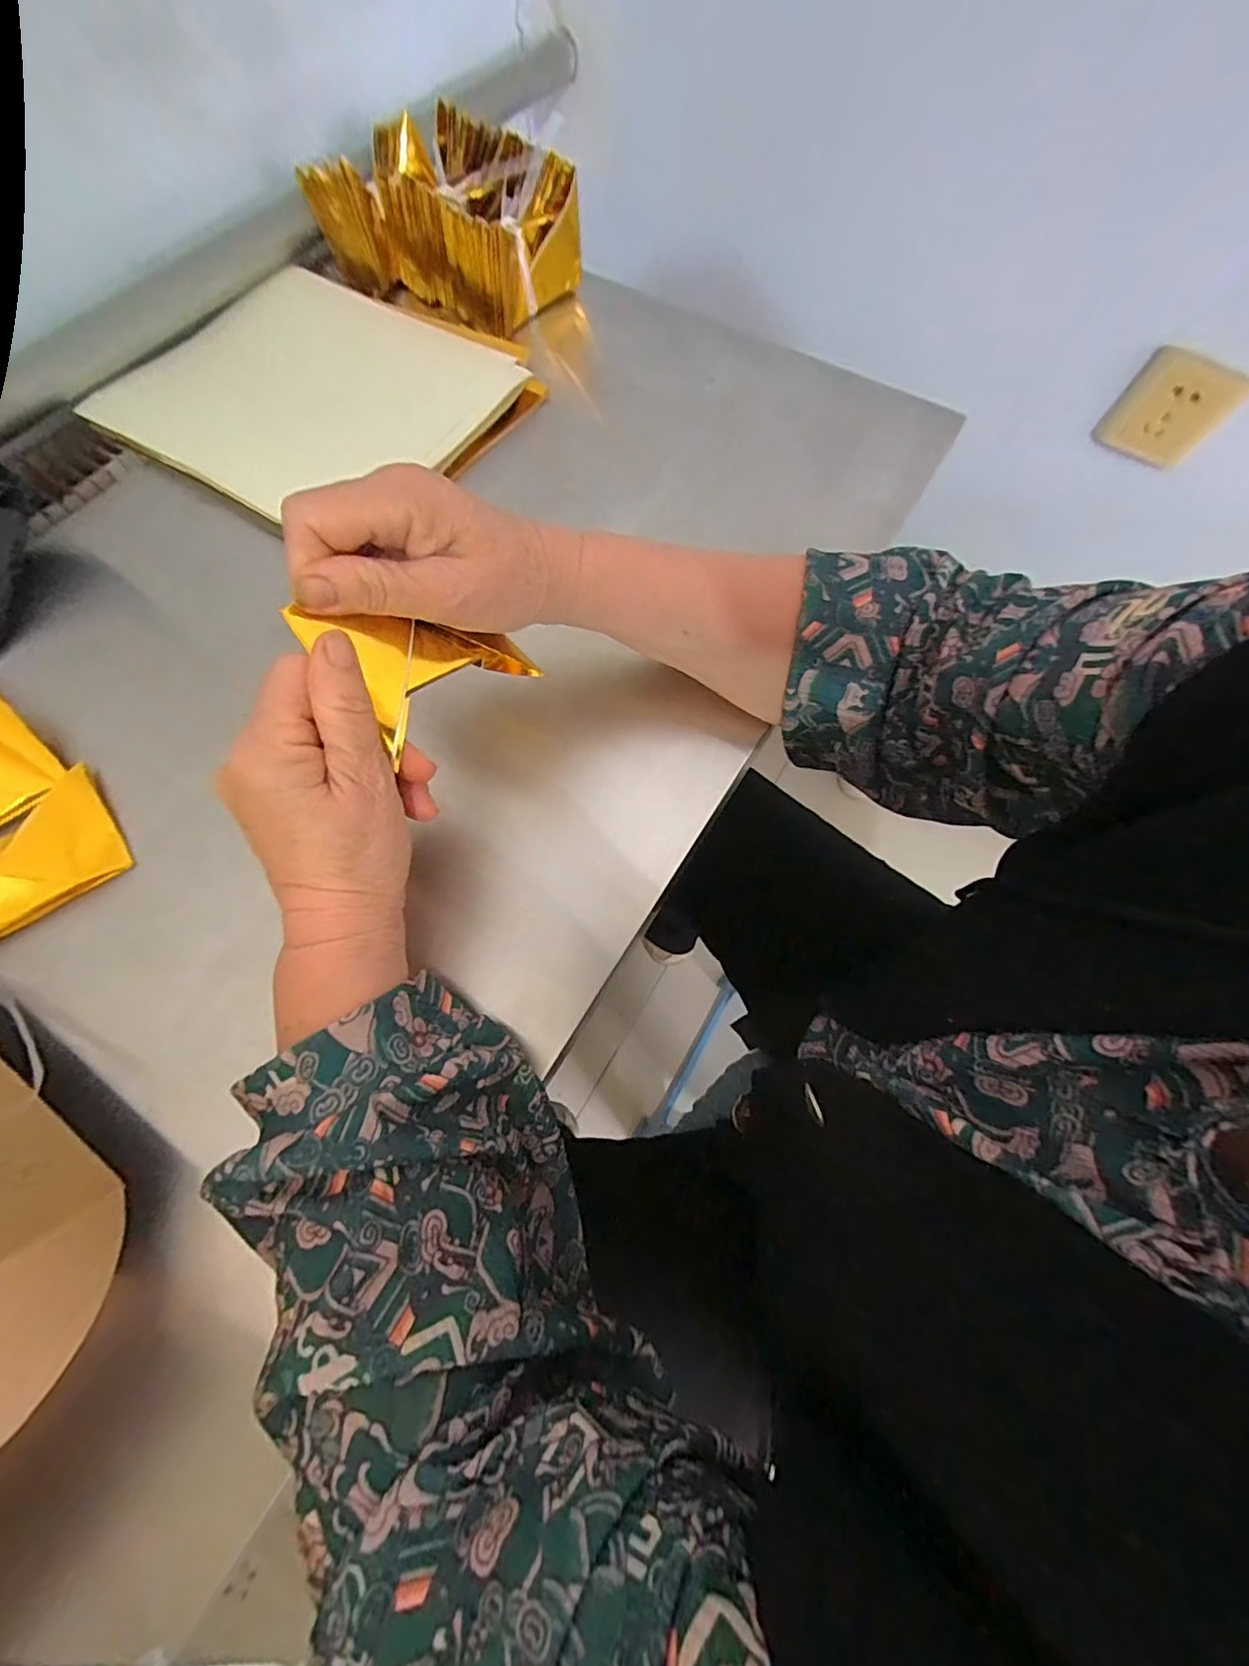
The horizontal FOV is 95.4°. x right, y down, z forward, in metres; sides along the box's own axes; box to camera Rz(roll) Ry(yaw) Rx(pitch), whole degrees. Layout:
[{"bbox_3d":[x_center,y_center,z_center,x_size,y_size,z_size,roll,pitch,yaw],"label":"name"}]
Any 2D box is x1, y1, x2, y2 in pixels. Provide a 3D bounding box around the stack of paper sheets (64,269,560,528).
[{"bbox_3d":[-0.220,-0.333,0.435,0.259,0.023,0.242,33,74,8],"label":"stack of paper sheets"}]

